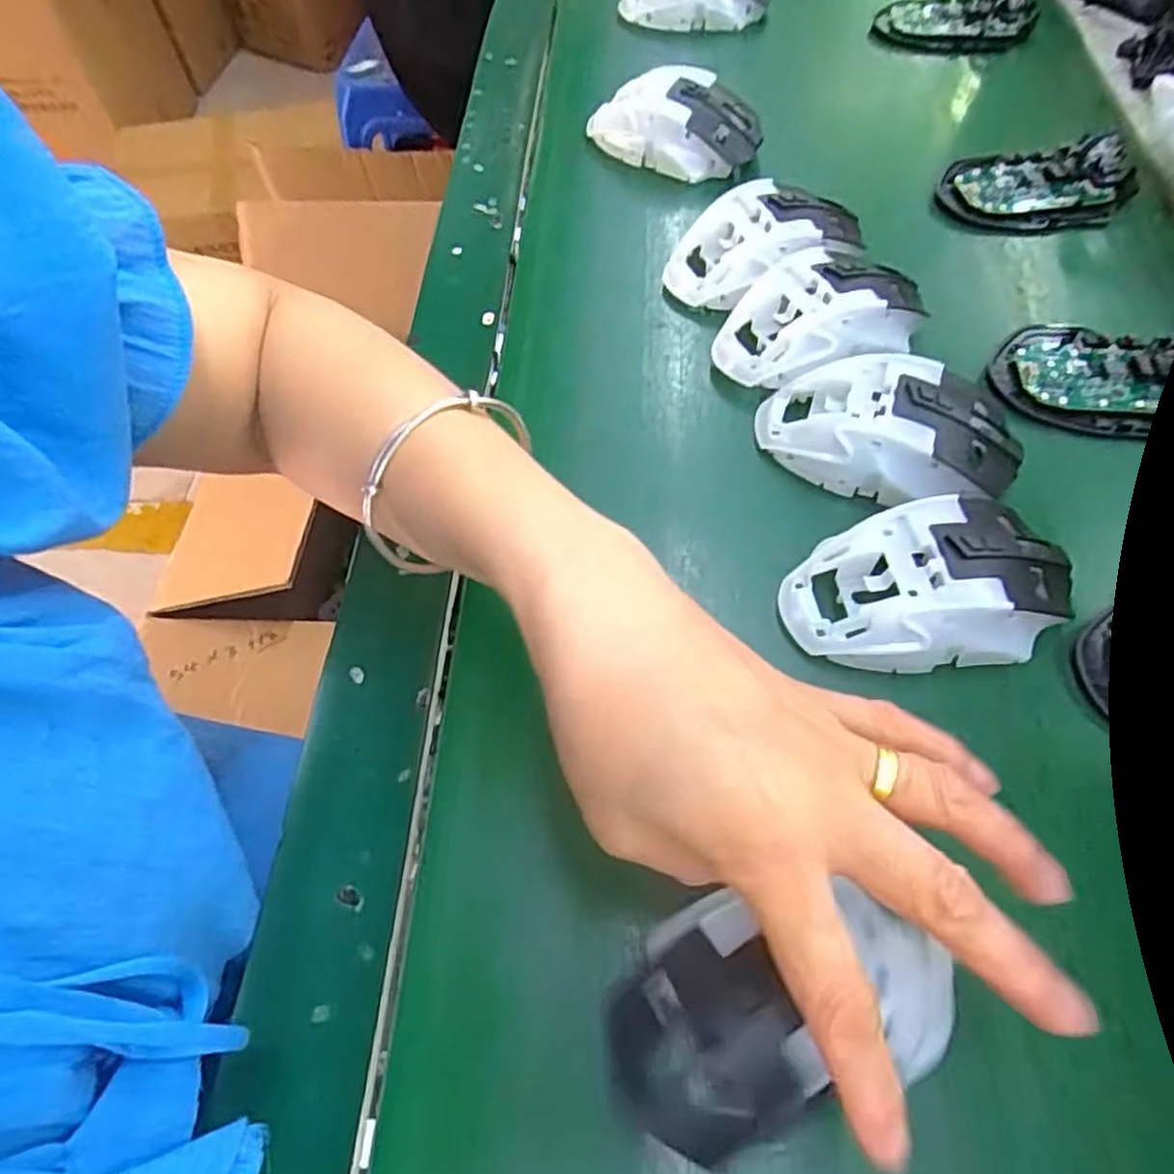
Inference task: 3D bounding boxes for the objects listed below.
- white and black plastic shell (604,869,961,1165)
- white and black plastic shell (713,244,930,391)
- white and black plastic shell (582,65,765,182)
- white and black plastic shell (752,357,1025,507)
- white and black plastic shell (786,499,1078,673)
[{"bbox_3d":[0.056,0.126,0.225,0.100,0.047,0.063,-21,60,-8],"label":"white and black plastic shell"},{"bbox_3d":[0.121,-0.139,0.378,0.110,0.034,0.067,-28,63,-14],"label":"white and black plastic shell"},{"bbox_3d":[0.056,-0.298,0.480,0.107,0.043,0.053,30,65,17],"label":"white and black plastic shell"},{"bbox_3d":[0.138,-0.072,0.341,0.111,0.034,0.058,8,61,6],"label":"white and black plastic shell"},{"bbox_3d":[0.140,0.000,0.299,0.112,0.038,0.060,-10,60,-4],"label":"white and black plastic shell"}]

